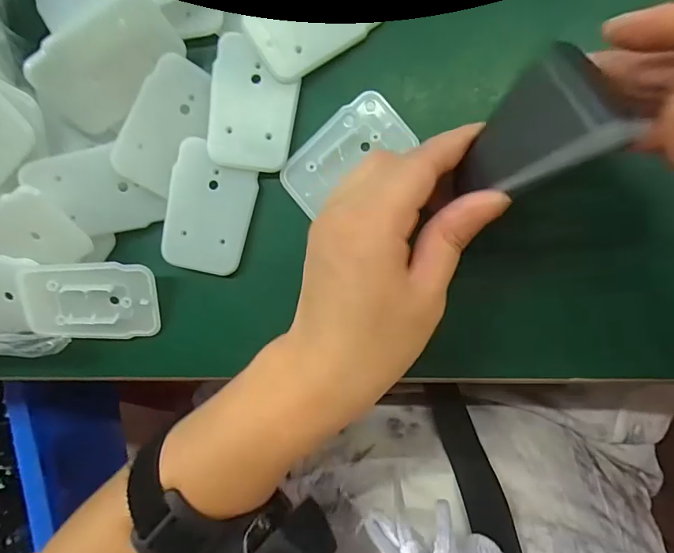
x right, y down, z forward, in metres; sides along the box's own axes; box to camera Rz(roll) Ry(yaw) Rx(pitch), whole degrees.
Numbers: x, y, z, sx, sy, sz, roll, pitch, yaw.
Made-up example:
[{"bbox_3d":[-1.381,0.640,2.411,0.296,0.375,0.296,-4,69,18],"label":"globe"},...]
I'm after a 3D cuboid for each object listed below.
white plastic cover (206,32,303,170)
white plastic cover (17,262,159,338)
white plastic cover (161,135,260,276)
[{"bbox_3d":[-0.044,-0.088,0.230,0.043,0.013,0.062,12,93,6],"label":"white plastic cover"},{"bbox_3d":[-0.131,0.014,0.236,0.065,0.004,0.043,1,113,-9],"label":"white plastic cover"},{"bbox_3d":[-0.068,-0.035,0.236,0.043,0.004,0.065,14,95,-10],"label":"white plastic cover"}]

